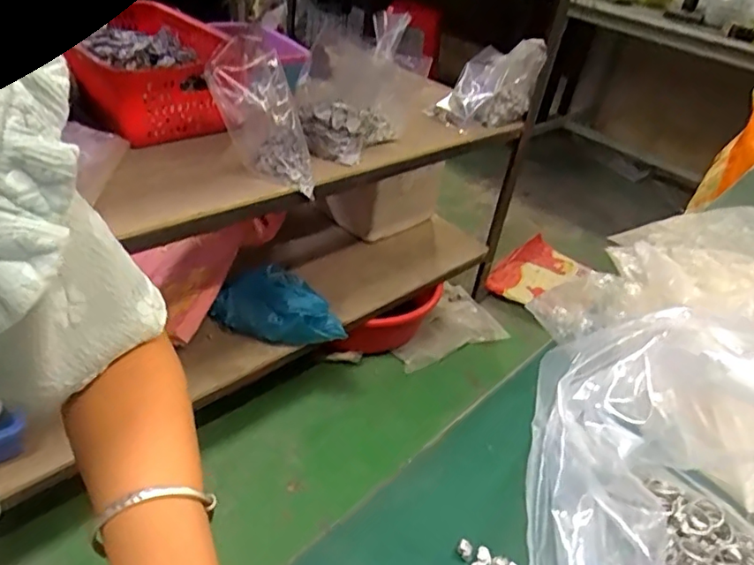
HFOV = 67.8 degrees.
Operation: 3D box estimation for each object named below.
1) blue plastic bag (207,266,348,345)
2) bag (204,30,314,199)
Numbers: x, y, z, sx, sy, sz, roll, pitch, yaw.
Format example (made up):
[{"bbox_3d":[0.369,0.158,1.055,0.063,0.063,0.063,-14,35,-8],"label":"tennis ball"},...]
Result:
[{"bbox_3d":[-0.204,0.047,1.205,0.289,0.105,0.135,20,37,14],"label":"blue plastic bag"},{"bbox_3d":[-0.197,-0.276,0.964,0.110,0.264,0.129,-11,28,20],"label":"bag"}]

